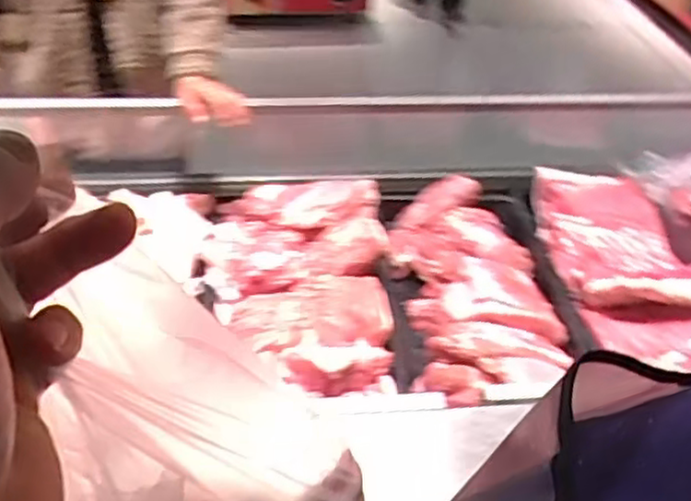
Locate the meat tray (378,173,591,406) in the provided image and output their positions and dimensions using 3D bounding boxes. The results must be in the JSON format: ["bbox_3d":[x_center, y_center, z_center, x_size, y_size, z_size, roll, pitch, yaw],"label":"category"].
[{"bbox_3d":[0.244,0.049,1.316,0.340,0.108,0.641,1,39,-3],"label":"meat tray"}]

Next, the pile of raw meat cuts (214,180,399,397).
[{"bbox_3d":[-0.079,0.036,1.292,0.309,0.064,0.569,0,39,-4],"label":"pile of raw meat cuts"}]

